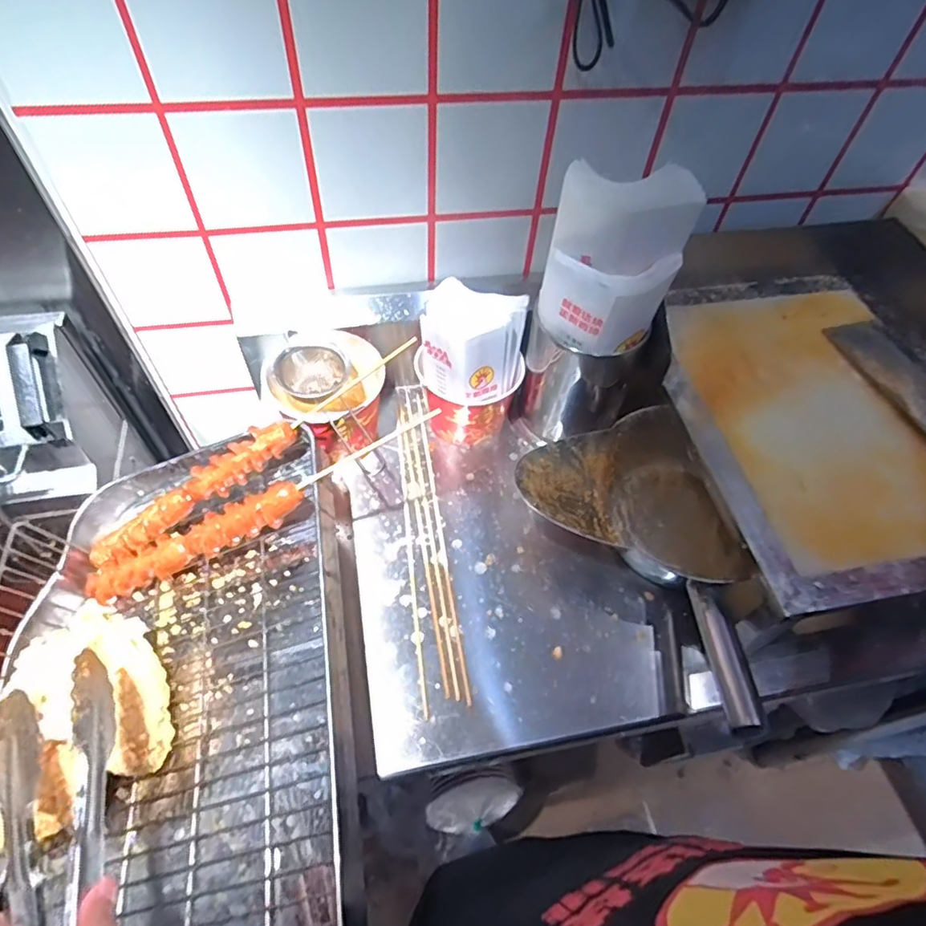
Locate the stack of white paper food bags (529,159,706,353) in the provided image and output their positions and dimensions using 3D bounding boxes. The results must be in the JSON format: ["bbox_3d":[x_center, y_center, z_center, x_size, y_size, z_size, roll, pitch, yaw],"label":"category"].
[{"bbox_3d":[0.146,-0.195,0.550,0.110,0.154,0.103,-37,66,-25],"label":"stack of white paper food bags"}]

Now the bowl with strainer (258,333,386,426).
[{"bbox_3d":[-0.155,-0.076,0.668,0.128,0.104,0.123,2,56,-2],"label":"bowl with strainer"}]

